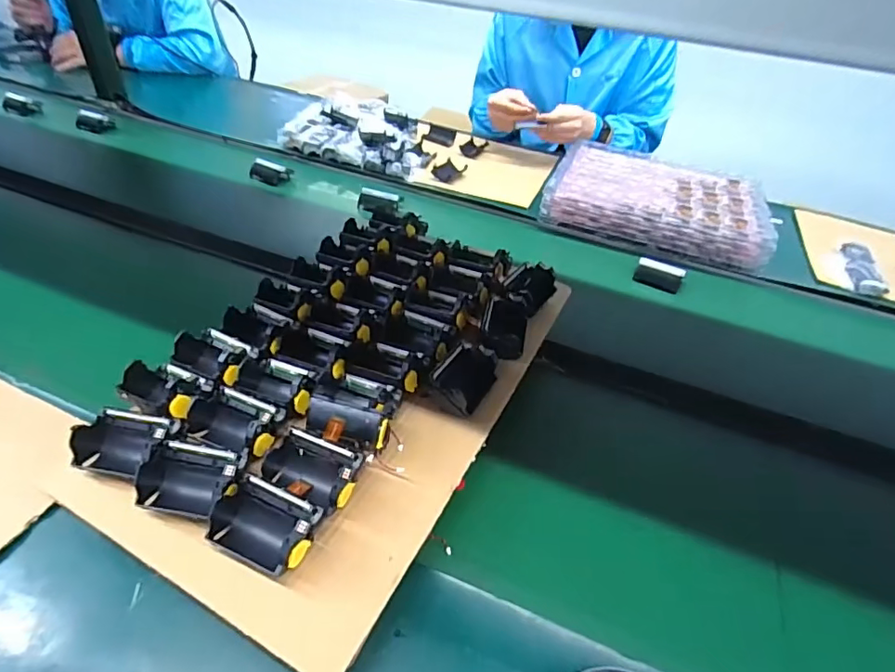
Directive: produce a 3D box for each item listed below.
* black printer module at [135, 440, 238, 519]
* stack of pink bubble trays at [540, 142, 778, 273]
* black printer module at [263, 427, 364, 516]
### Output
[{"bbox_3d":[-0.201,0.111,0.405,0.077,0.039,0.060,9,42,4],"label":"black printer module"},{"bbox_3d":[0.381,-0.254,0.950,0.360,0.072,0.296,17,43,13],"label":"stack of pink bubble trays"},{"bbox_3d":[-0.113,0.110,0.426,0.079,0.040,0.050,19,43,15],"label":"black printer module"}]

